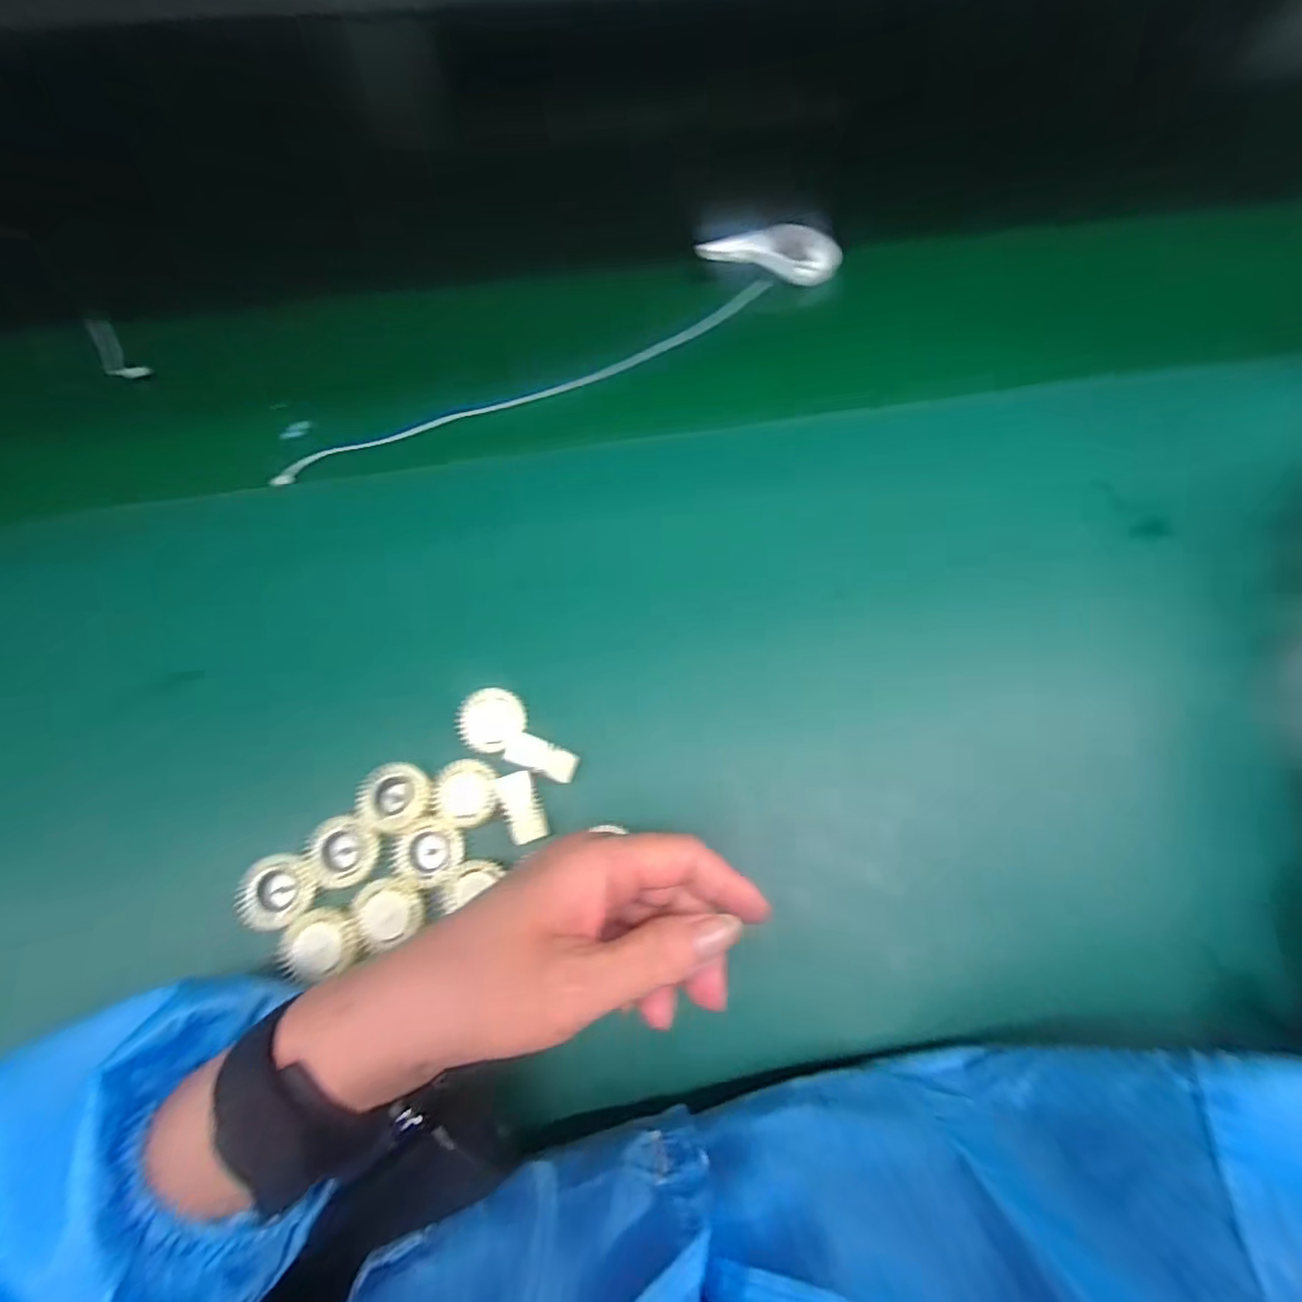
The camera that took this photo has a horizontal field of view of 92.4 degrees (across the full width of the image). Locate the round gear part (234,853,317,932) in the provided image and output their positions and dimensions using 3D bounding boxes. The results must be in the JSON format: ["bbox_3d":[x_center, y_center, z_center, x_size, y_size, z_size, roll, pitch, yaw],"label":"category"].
[{"bbox_3d":[-0.172,0.111,0.289,0.029,0.015,0.031,1,74,-2],"label":"round gear part"}]

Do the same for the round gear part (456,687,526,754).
[{"bbox_3d":[-0.080,0.034,0.311,0.033,0.005,0.032,1,74,-2],"label":"round gear part"}]

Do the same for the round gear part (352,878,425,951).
[{"bbox_3d":[-0.121,0.121,0.289,0.028,0.014,0.029,-16,75,-7],"label":"round gear part"}]

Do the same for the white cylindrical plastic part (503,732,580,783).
[{"bbox_3d":[-0.052,0.051,0.301,0.034,0.008,0.015,24,73,-14],"label":"white cylindrical plastic part"}]

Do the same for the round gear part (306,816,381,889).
[{"bbox_3d":[-0.145,0.095,0.296,0.032,0.011,0.030,1,74,-2],"label":"round gear part"}]

